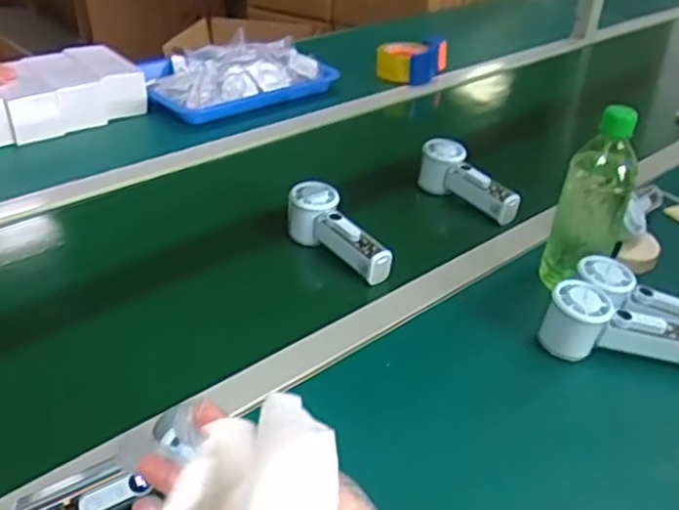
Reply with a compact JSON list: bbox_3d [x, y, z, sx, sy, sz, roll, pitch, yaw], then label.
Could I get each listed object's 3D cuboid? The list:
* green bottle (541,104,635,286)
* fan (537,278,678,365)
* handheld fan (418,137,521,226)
[{"bbox_3d":[0.267,-0.059,0.715,0.070,0.190,0.070,17,36,21],"label":"green bottle"},{"bbox_3d":[0.276,0.066,0.664,0.158,0.062,0.057,1,33,-2],"label":"fan"},{"bbox_3d":[0.169,-0.096,0.906,0.047,0.062,0.151,-18,39,-29],"label":"handheld fan"}]

